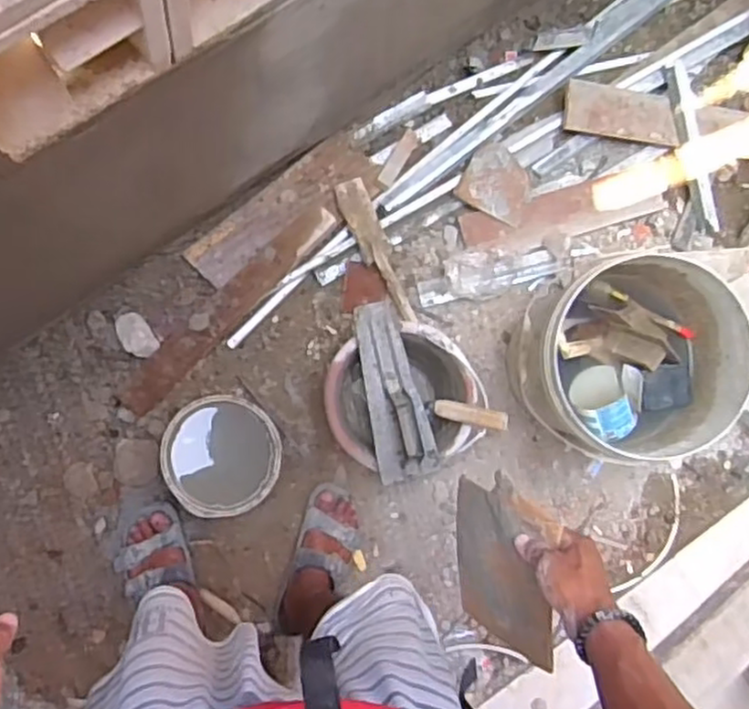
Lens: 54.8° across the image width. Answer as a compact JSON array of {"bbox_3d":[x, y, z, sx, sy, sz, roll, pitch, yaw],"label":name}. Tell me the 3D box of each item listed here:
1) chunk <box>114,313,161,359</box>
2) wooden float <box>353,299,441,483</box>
[{"bbox_3d":[-0.415,-0.032,1.255,0.053,0.029,0.087,-37,95,-9],"label":"chunk"},{"bbox_3d":[0.038,0.058,1.182,0.102,0.050,0.295,-11,89,-13],"label":"wooden float"}]

